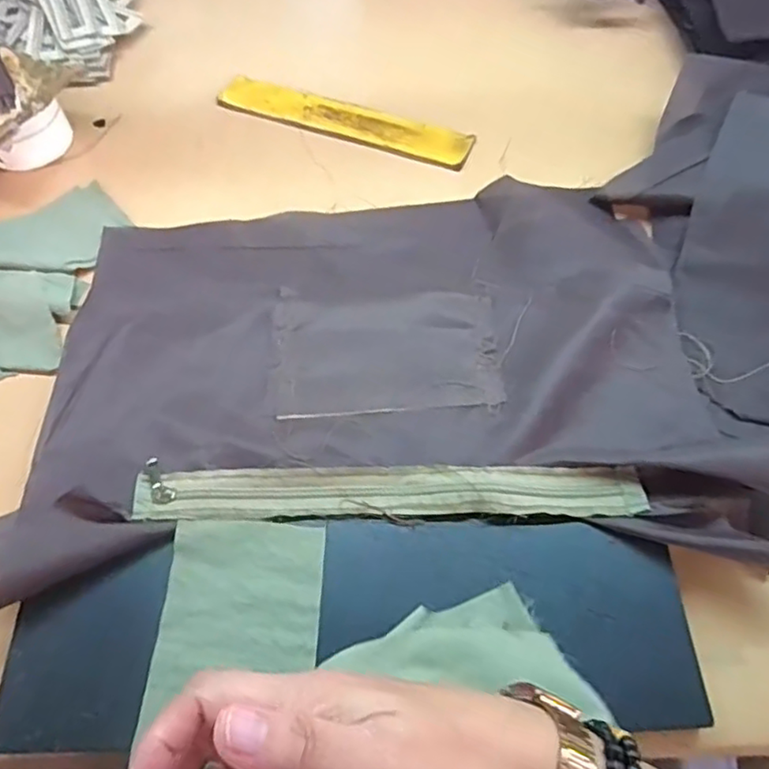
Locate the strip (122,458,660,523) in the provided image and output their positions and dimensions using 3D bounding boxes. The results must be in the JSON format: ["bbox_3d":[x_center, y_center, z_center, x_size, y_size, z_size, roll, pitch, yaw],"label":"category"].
[{"bbox_3d":[0.001,0.073,0.418,0.331,0.010,0.042,0,60,4],"label":"strip"}]

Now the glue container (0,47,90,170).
[{"bbox_3d":[-0.366,-0.268,0.598,0.123,0.109,0.117,22,64,15],"label":"glue container"}]

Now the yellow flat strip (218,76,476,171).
[{"bbox_3d":[-0.042,-0.274,0.650,0.273,0.004,0.050,19,63,14],"label":"yellow flat strip"}]

